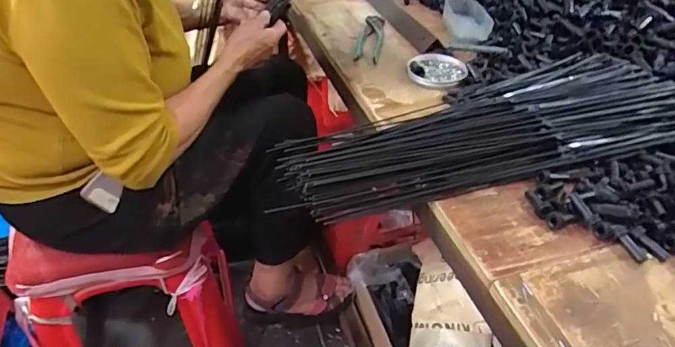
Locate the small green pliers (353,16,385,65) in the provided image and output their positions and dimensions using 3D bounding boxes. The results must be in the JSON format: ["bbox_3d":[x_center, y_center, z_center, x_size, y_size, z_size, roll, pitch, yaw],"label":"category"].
[{"bbox_3d":[0.056,-0.230,0.826,0.043,0.015,0.155,8,40,5],"label":"small green pliers"}]

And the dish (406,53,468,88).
[{"bbox_3d":[0.154,-0.164,0.757,0.088,0.012,0.093,2,40,-2],"label":"dish"}]

